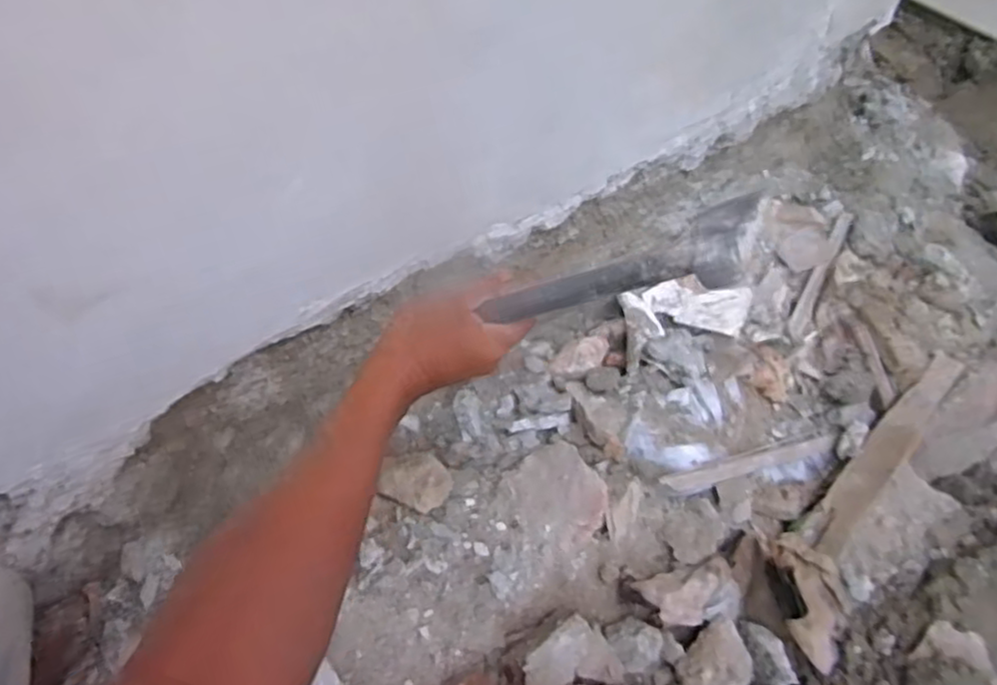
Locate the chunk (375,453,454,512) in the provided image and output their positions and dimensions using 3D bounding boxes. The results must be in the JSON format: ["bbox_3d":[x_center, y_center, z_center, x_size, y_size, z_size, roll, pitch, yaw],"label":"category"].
[{"bbox_3d":[-0.084,0.142,0.722,0.071,0.025,0.056,18,56,14],"label":"chunk"}]

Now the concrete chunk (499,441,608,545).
[{"bbox_3d":[0.056,0.154,0.704,0.090,0.033,0.097,-1,54,1],"label":"concrete chunk"}]

